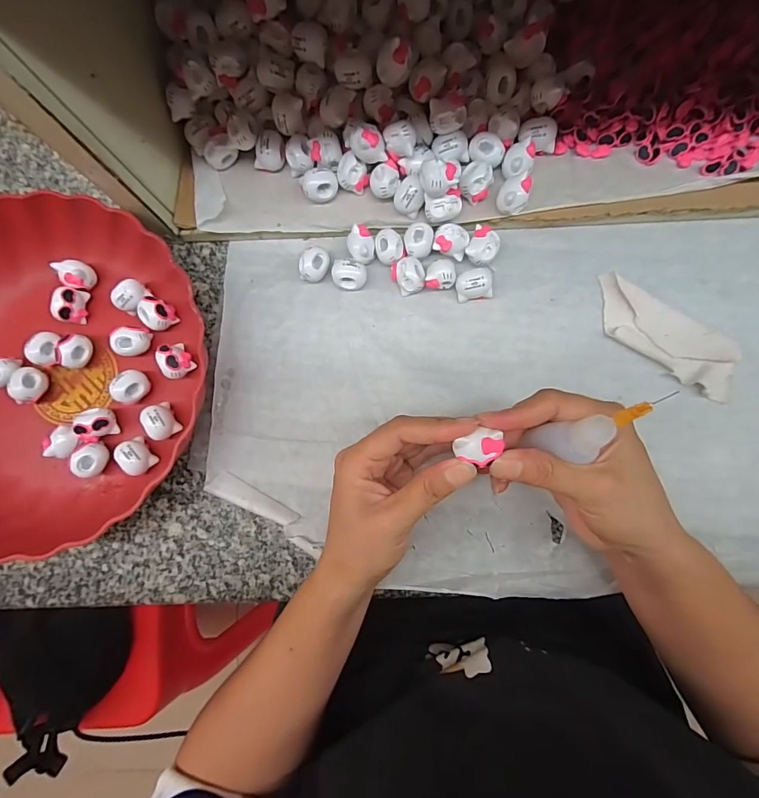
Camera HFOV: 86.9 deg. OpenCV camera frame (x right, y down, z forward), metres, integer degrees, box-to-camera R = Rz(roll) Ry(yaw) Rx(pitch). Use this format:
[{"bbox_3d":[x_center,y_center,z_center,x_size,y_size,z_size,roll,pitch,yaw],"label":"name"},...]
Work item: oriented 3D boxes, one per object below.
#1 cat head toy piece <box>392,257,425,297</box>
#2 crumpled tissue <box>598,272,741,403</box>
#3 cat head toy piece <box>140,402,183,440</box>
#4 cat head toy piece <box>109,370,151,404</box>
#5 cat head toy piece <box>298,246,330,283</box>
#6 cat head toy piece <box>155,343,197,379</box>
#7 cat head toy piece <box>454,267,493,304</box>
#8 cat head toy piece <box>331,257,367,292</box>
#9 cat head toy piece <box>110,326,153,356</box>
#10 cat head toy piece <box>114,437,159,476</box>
[{"bbox_3d":[0.021,-0.090,0.294,0.024,0.019,0.023,0,86,3],"label":"cat head toy piece"},{"bbox_3d":[0.203,-0.044,0.284,0.112,0.011,0.039,35,88,5],"label":"crumpled tissue"},{"bbox_3d":[-0.158,0.017,0.291,0.018,0.023,0.025,-35,85,0],"label":"cat head toy piece"},{"bbox_3d":[-0.182,-0.009,0.296,0.017,0.024,0.024,9,86,3],"label":"cat head toy piece"},{"bbox_3d":[-0.048,-0.099,0.298,0.017,0.023,0.026,16,87,4],"label":"cat head toy piece"},{"bbox_3d":[-0.150,-0.029,0.294,0.020,0.017,0.025,-38,85,0],"label":"cat head toy piece"},{"bbox_3d":[0.069,-0.083,0.292,0.025,0.019,0.021,-4,86,3],"label":"cat head toy piece"},{"bbox_3d":[-0.022,-0.091,0.298,0.025,0.018,0.019,-1,86,3],"label":"cat head toy piece"},{"bbox_3d":[-0.185,-0.043,0.300,0.019,0.024,0.023,20,87,4],"label":"cat head toy piece"},{"bbox_3d":[-0.175,0.042,0.289,0.017,0.022,0.024,-42,85,-1],"label":"cat head toy piece"}]

